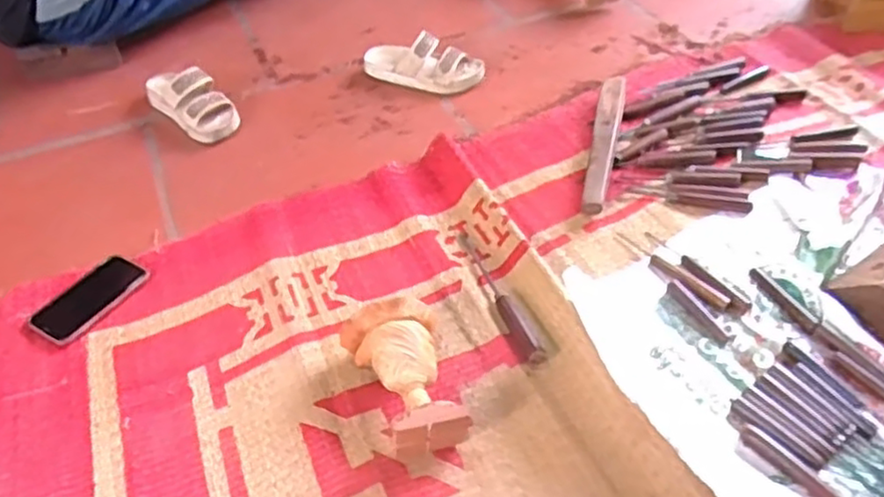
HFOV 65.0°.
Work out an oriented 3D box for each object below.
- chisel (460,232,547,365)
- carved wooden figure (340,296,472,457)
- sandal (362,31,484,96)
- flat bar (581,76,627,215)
[{"bbox_3d":[0.072,0.058,0.926,0.032,0.026,0.249,-19,48,-14],"label":"chisel"},{"bbox_3d":[-0.040,0.148,0.803,0.112,0.081,0.176,-16,48,-11],"label":"carved wooden figure"},{"bbox_3d":[-0.037,-0.344,1.276,0.220,0.074,0.078,13,49,16],"label":"sandal"},{"bbox_3d":[0.263,-0.174,1.120,0.040,0.039,0.317,10,48,13],"label":"flat bar"}]

